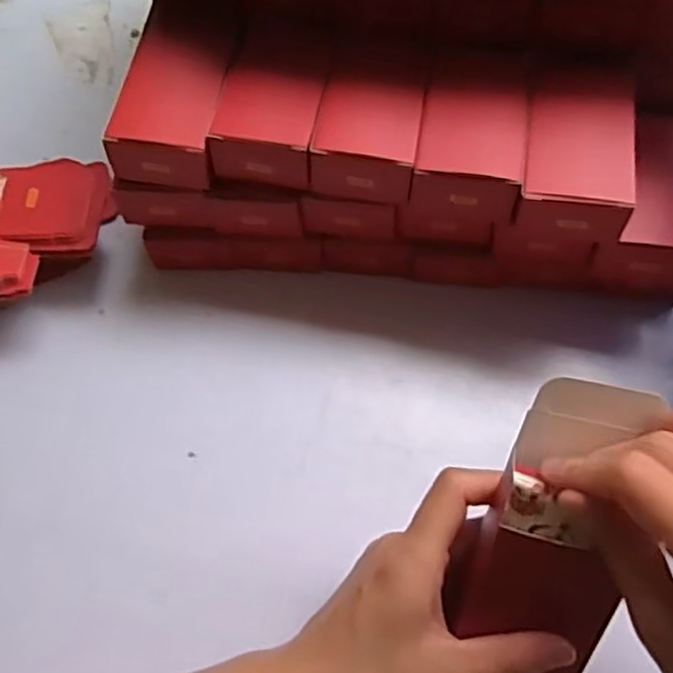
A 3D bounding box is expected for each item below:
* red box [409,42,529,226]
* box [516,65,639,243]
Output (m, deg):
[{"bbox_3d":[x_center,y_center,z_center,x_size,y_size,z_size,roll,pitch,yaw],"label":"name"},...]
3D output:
[{"bbox_3d":[0.071,-0.105,0.367,0.052,0.034,0.092,9,61,7],"label":"red box"},{"bbox_3d":[0.121,-0.093,0.356,0.051,0.035,0.090,10,61,8],"label":"box"}]

